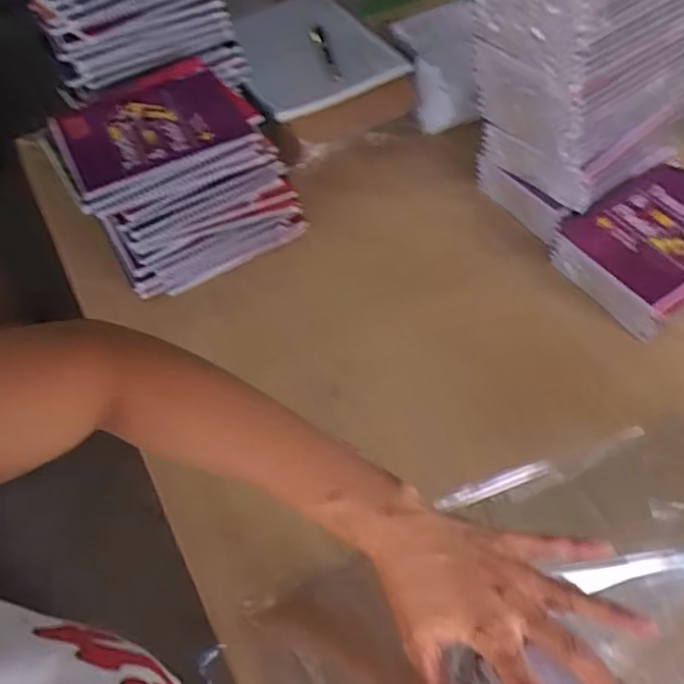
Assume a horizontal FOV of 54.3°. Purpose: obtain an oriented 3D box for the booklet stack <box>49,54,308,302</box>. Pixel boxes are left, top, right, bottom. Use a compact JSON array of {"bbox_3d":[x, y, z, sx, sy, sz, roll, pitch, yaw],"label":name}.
[{"bbox_3d":[-0.206,-0.208,0.827,0.233,0.173,0.197,-28,57,-15],"label":"booklet stack"}]

